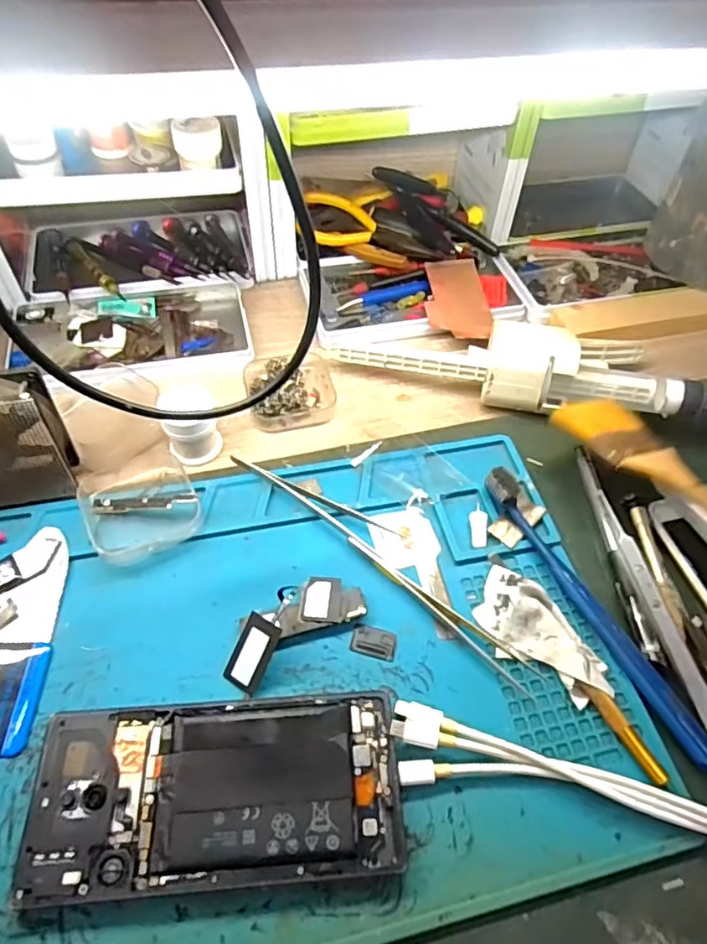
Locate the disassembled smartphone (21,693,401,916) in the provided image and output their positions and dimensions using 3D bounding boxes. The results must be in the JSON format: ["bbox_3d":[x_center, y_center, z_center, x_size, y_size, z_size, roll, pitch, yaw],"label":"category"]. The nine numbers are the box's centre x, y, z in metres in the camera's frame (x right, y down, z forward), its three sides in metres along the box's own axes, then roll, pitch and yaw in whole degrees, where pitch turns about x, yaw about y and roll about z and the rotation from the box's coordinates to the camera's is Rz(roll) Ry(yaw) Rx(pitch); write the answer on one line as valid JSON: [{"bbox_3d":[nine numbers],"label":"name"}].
[{"bbox_3d":[-0.060,0.144,0.263,0.160,0.010,0.073,-2,53,-5],"label":"disassembled smartphone"}]

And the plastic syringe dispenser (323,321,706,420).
[{"bbox_3d":[0.117,-0.079,0.412,0.271,0.047,0.052,17,54,10],"label":"plastic syringe dispenser"}]

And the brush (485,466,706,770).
[{"bbox_3d":[0.132,0.071,0.319,0.017,0.021,0.182,-22,58,-19],"label":"brush"}]

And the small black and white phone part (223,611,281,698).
[{"bbox_3d":[-0.052,0.093,0.295,0.020,0.004,0.037,26,94,20],"label":"small black and white phone part"}]

